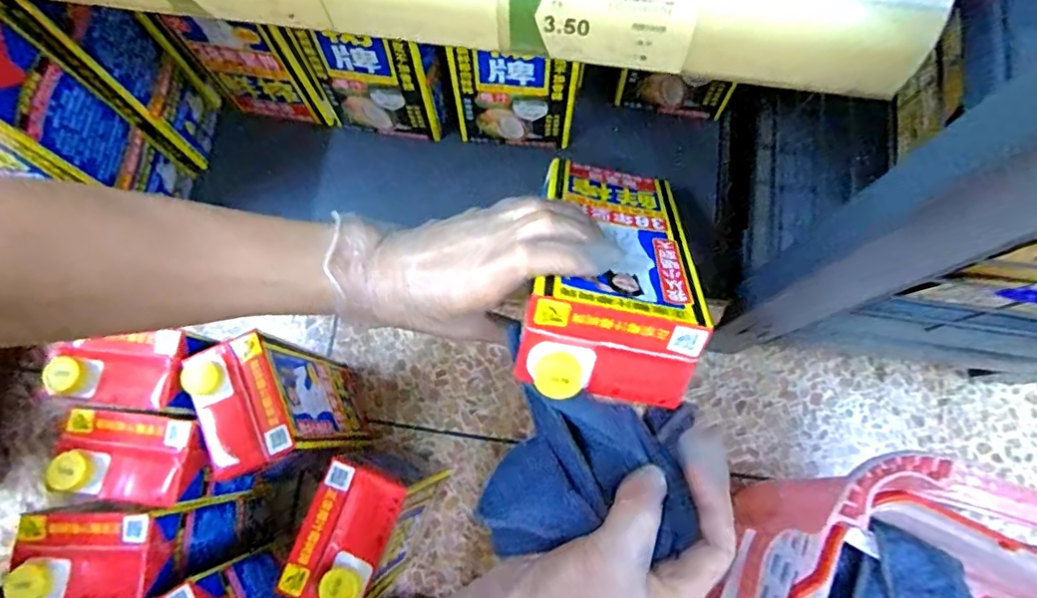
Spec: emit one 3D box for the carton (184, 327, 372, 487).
[{"bbox_3d":[-0.194,0.094,0.486,0.064,0.206,0.092,-22,78,-4],"label":"carton"}]

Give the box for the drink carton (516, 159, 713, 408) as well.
[{"bbox_3d":[0.058,-0.024,0.354,0.090,0.062,0.191,9,40,3],"label":"drink carton"}]

